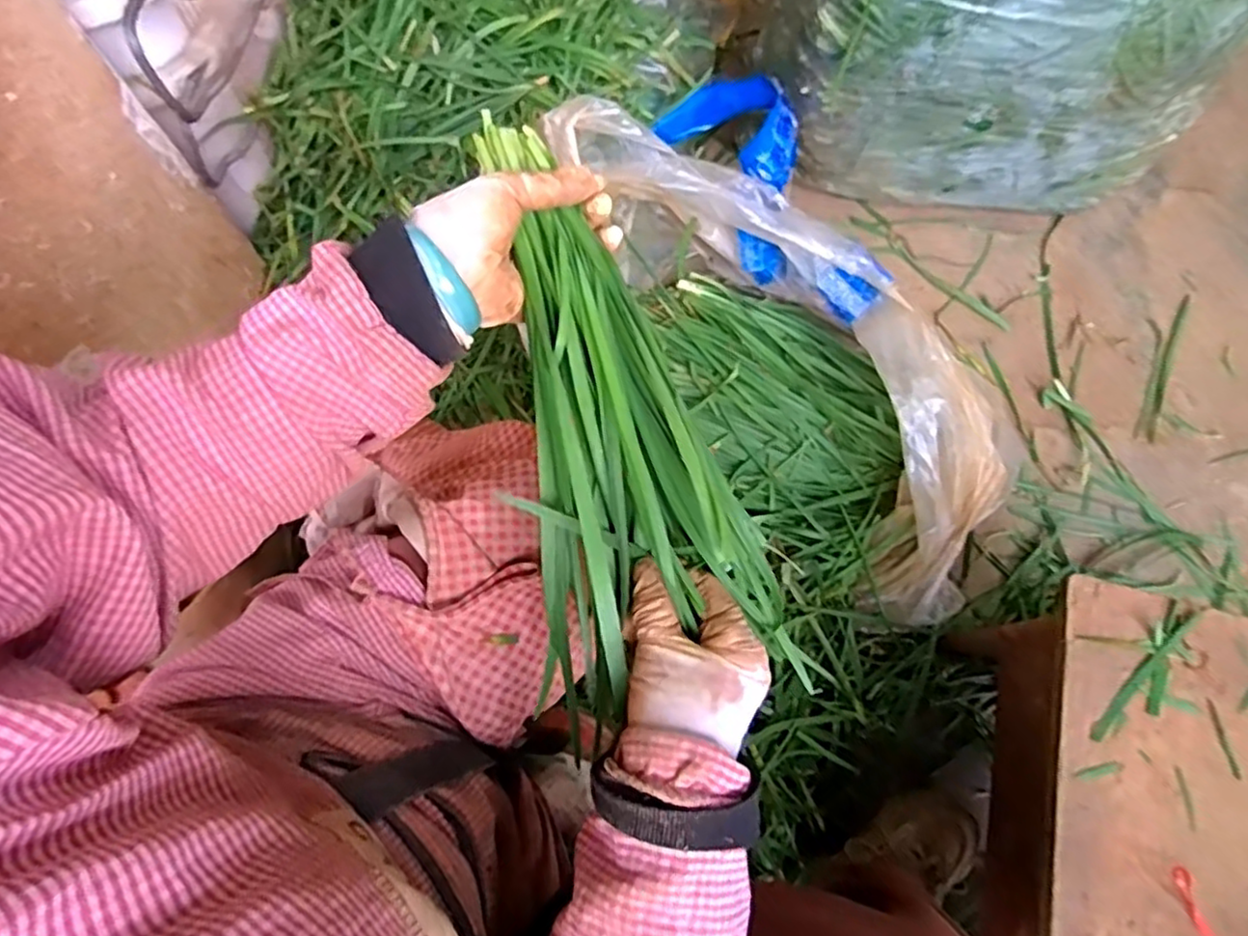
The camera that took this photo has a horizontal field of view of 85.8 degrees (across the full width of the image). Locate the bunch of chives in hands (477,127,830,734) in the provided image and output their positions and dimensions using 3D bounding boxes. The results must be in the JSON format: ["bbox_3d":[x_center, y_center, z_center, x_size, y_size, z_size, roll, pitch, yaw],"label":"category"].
[{"bbox_3d":[-0.008,-0.020,0.352,0.121,0.063,0.298,-15,88,-3],"label":"bunch of chives in hands"}]

